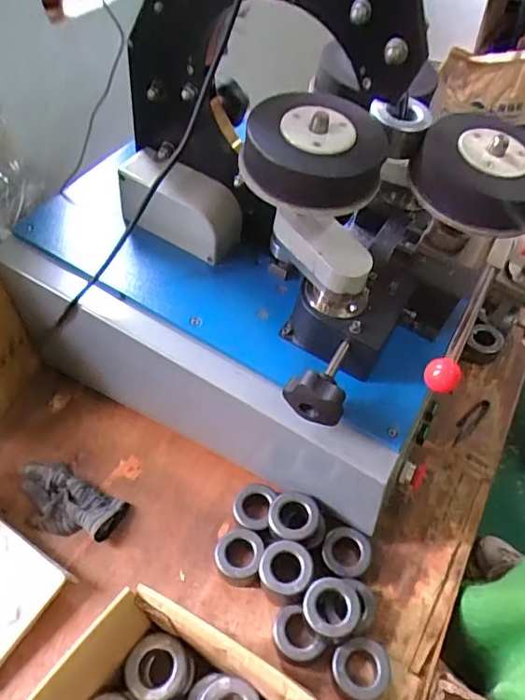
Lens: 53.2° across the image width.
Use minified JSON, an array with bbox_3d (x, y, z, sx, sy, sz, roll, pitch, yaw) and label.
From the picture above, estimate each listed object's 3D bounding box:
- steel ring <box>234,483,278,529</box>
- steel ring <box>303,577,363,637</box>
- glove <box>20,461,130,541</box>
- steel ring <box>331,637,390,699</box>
[{"bbox_3d":[-0.011,0.209,0.693,0.052,0.032,0.061,9,52,7],"label":"steel ring"},{"bbox_3d":[0.079,0.286,0.580,0.067,0.027,0.058,-1,51,-1],"label":"steel ring"},{"bbox_3d":[-0.264,0.200,0.701,0.151,0.039,0.087,22,55,17],"label":"glove"},{"bbox_3d":[0.106,0.351,0.575,0.059,0.040,0.055,0,51,0],"label":"steel ring"}]

